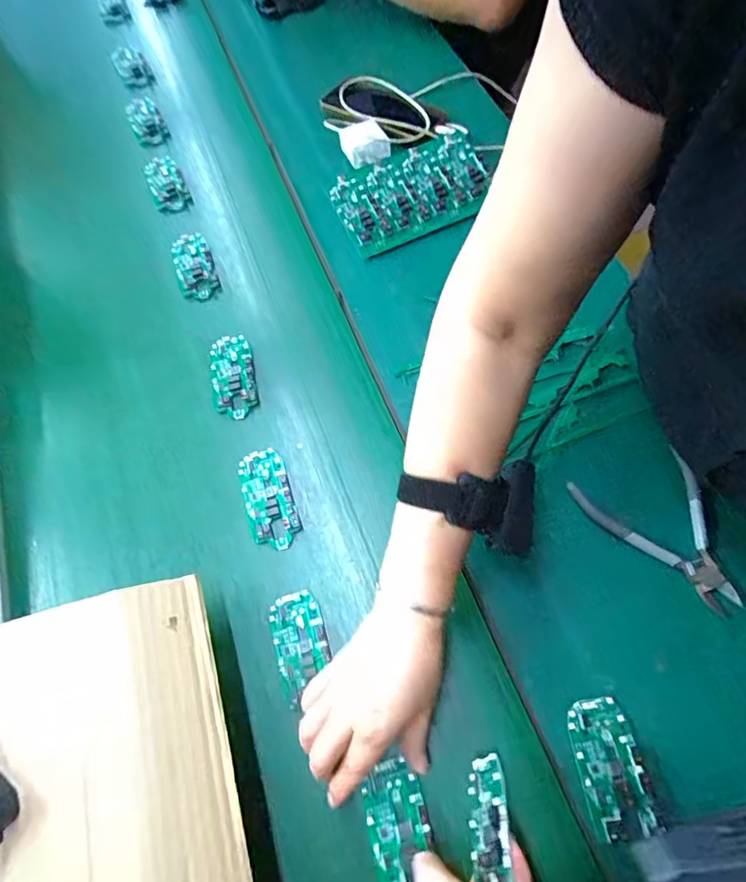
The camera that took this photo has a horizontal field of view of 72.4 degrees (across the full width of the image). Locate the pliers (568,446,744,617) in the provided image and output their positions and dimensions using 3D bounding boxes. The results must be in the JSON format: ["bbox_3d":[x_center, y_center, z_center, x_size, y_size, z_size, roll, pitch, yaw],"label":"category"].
[{"bbox_3d":[0.248,0.082,0.437,0.093,0.022,0.139,-26,71,5],"label":"pliers"}]

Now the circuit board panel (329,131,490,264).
[{"bbox_3d":[0.050,-0.305,0.622,0.195,0.015,0.117,-26,70,-7],"label":"circuit board panel"}]

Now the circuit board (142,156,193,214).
[{"bbox_3d":[-0.274,-0.340,0.669,0.047,0.017,0.098,-26,67,-6],"label":"circuit board"}]

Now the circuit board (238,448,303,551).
[{"bbox_3d":[-0.100,0.055,0.489,0.045,0.009,0.098,-19,67,-3],"label":"circuit board"}]

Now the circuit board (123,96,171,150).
[{"bbox_3d":[-0.321,-0.452,0.718,0.045,0.015,0.092,-26,70,-7],"label":"circuit board"}]

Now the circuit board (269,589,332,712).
[{"bbox_3d":[-0.061,0.174,0.435,0.046,0.013,0.087,-17,67,-2],"label":"circuit board"}]

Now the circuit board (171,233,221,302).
[{"bbox_3d":[-0.215,-0.209,0.617,0.046,0.024,0.096,-20,67,-3],"label":"circuit board"}]

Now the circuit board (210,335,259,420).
[{"bbox_3d":[-0.151,-0.072,0.547,0.045,0.012,0.098,-14,67,-1],"label":"circuit board"}]

